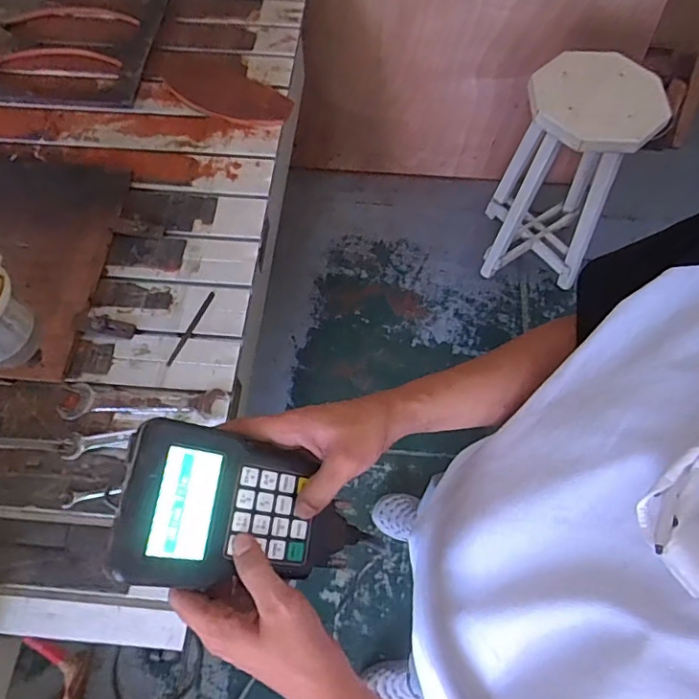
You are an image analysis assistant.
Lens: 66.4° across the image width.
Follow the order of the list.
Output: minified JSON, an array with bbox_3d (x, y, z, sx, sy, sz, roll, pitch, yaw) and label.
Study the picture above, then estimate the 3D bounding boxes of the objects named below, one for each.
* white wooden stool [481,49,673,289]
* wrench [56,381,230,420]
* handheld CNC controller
[{"bbox_3d":[0.618,-0.525,1.562,0.341,0.588,0.367,12,66,4],"label":"white wooden stool"},{"bbox_3d":[-0.318,0.083,0.823,0.252,0.008,0.056,3,66,0],"label":"wrench"},{"bbox_3d":[-0.083,0.118,0.392,0.161,0.023,0.103,19,70,-27],"label":"handheld CNC controller"}]

